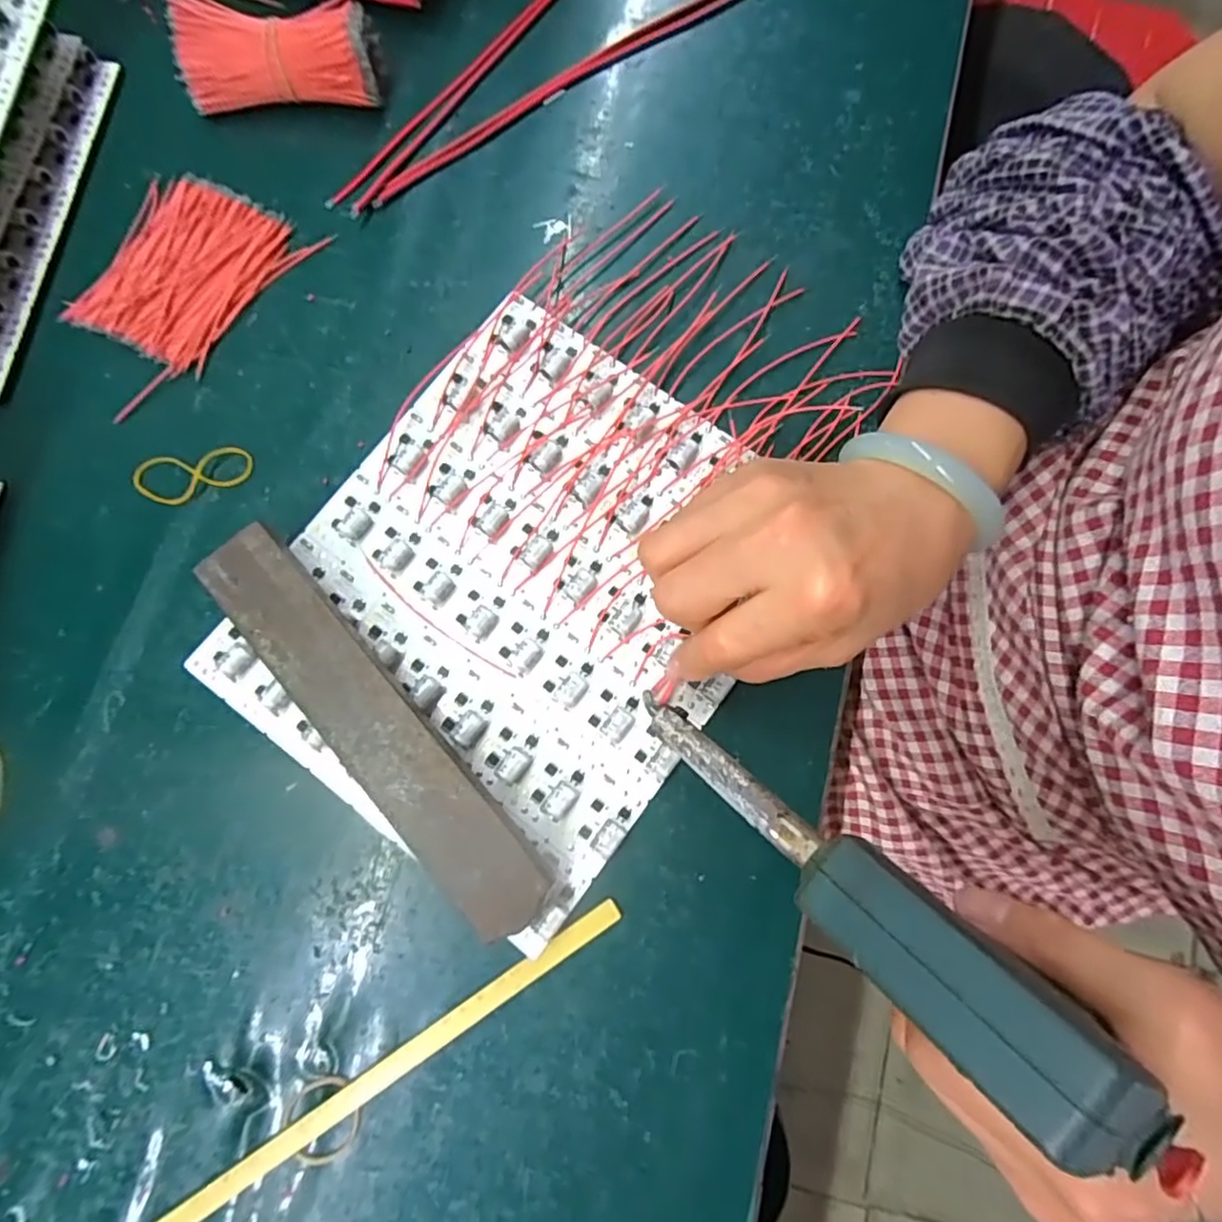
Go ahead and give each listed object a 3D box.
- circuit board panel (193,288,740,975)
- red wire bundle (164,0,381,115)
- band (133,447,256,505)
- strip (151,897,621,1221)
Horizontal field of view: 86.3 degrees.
[{"bbox_3d":[-0.042,-0.012,0.298,0.202,0.013,0.235,37,82,7],"label":"circuit board panel"},{"bbox_3d":[-0.174,-0.292,0.342,0.101,0.037,0.039,0,79,1],"label":"red wire bundle"},{"bbox_3d":[-0.203,-0.065,0.315,0.057,0.004,0.025,-9,79,-1],"label":"band"},{"bbox_3d":[-0.129,0.211,0.260,0.312,0.005,0.008,-33,80,-5],"label":"strip"}]

